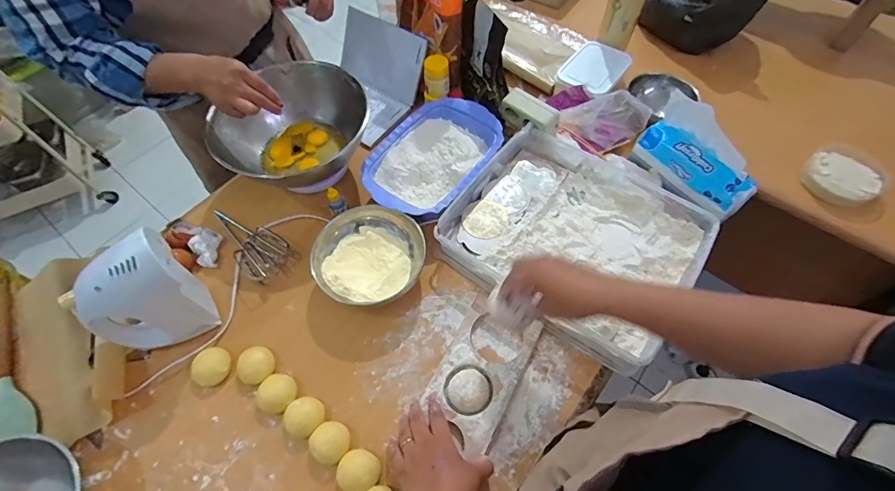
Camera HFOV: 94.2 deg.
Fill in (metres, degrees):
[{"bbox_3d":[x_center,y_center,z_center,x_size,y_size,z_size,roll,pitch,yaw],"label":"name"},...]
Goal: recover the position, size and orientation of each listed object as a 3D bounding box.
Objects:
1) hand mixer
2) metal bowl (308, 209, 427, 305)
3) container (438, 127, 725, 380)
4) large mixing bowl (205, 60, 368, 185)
[{"bbox_3d":[-0.410,0.070,0.558,0.138,0.183,0.071,-28,63,-15],"label":"hand mixer"},{"bbox_3d":[-0.121,0.023,0.654,0.150,0.068,0.153,0,60,1],"label":"metal bowl"},{"bbox_3d":[0.201,-0.021,0.675,0.368,0.061,0.307,32,65,18],"label":"container"},{"bbox_3d":[-0.259,-0.196,0.739,0.218,0.128,0.245,25,63,14],"label":"large mixing bowl"}]

